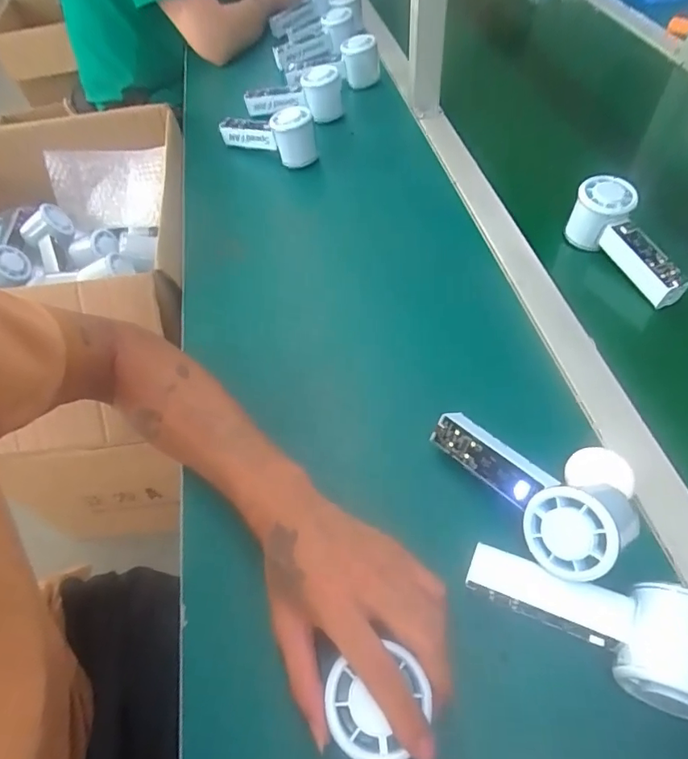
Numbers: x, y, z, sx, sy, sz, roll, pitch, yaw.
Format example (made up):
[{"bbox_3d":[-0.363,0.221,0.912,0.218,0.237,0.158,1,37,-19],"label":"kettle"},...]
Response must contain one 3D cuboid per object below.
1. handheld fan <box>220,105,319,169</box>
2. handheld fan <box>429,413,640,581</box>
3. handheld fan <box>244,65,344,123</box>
[{"bbox_3d":[-0.108,-0.345,0.693,0.141,0.073,0.052,27,60,23],"label":"handheld fan"},{"bbox_3d":[0.134,0.062,0.352,0.082,0.057,0.149,-32,57,-17],"label":"handheld fan"},{"bbox_3d":[-0.079,-0.430,0.757,0.150,0.067,0.066,7,54,11],"label":"handheld fan"}]

